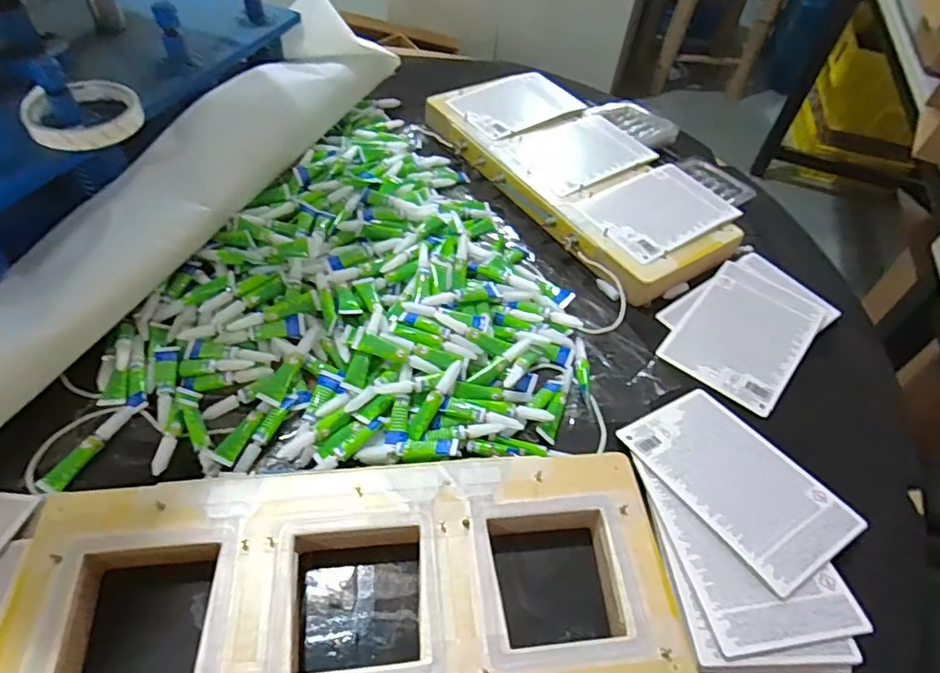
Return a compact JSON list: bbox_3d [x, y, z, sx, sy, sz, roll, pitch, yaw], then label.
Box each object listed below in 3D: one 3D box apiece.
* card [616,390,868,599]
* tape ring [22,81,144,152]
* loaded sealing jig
[{"bbox_3d":[0.223,0.117,0.483,0.116,0.005,0.171,-19,47,-27],"label":"card"},{"bbox_3d":[-0.335,-0.195,0.502,0.082,0.022,0.091,32,53,20],"label":"tape ring"},{"bbox_3d":[0.135,-0.219,0.739,0.208,0.037,0.426,-25,56,-25],"label":"loaded sealing jig"}]

